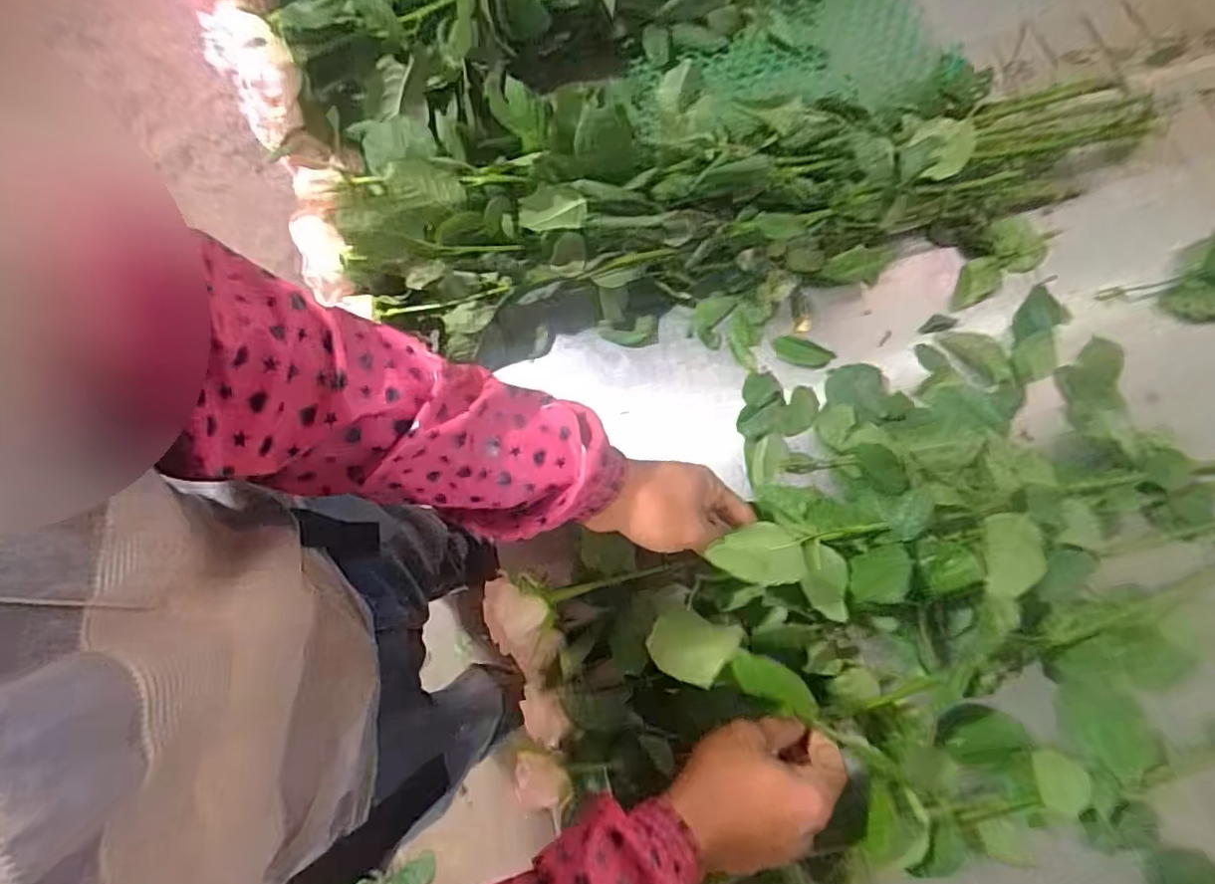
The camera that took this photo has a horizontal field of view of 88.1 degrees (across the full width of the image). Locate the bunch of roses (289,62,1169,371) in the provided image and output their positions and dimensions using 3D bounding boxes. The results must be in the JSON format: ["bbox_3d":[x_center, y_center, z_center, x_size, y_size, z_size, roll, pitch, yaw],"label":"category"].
[{"bbox_3d":[0.106,-0.208,0.526,0.713,0.118,0.224,-1,73,5],"label":"bunch of roses"}]

